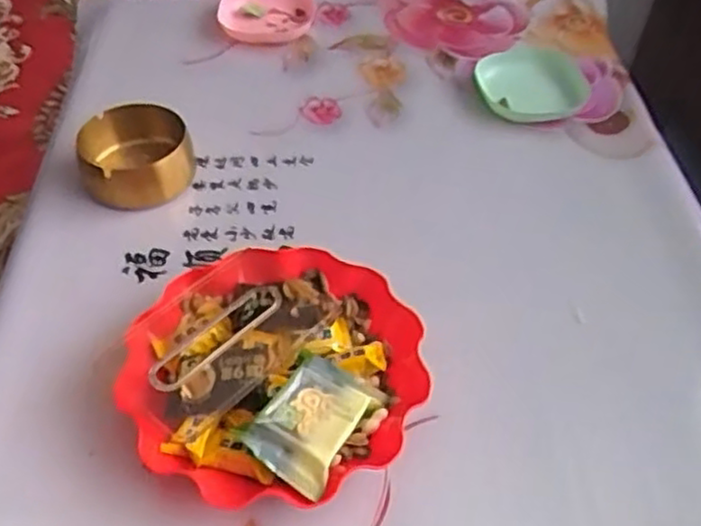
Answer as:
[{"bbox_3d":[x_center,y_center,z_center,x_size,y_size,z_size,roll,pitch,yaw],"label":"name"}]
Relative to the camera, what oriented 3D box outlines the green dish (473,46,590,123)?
[{"bbox_3d":[0.216,-0.215,0.858,0.121,0.036,0.110,1,47,-1],"label":"green dish"}]

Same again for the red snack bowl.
[{"bbox_3d":[-0.060,0.085,0.583,0.226,0.052,0.218,1,49,-1],"label":"red snack bowl"}]

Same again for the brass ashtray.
[{"bbox_3d":[-0.225,-0.116,0.753,0.109,0.052,0.122,-12,50,-12],"label":"brass ashtray"}]

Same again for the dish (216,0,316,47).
[{"bbox_3d":[-0.117,-0.339,0.986,0.133,0.033,0.133,1,47,-1],"label":"dish"}]

